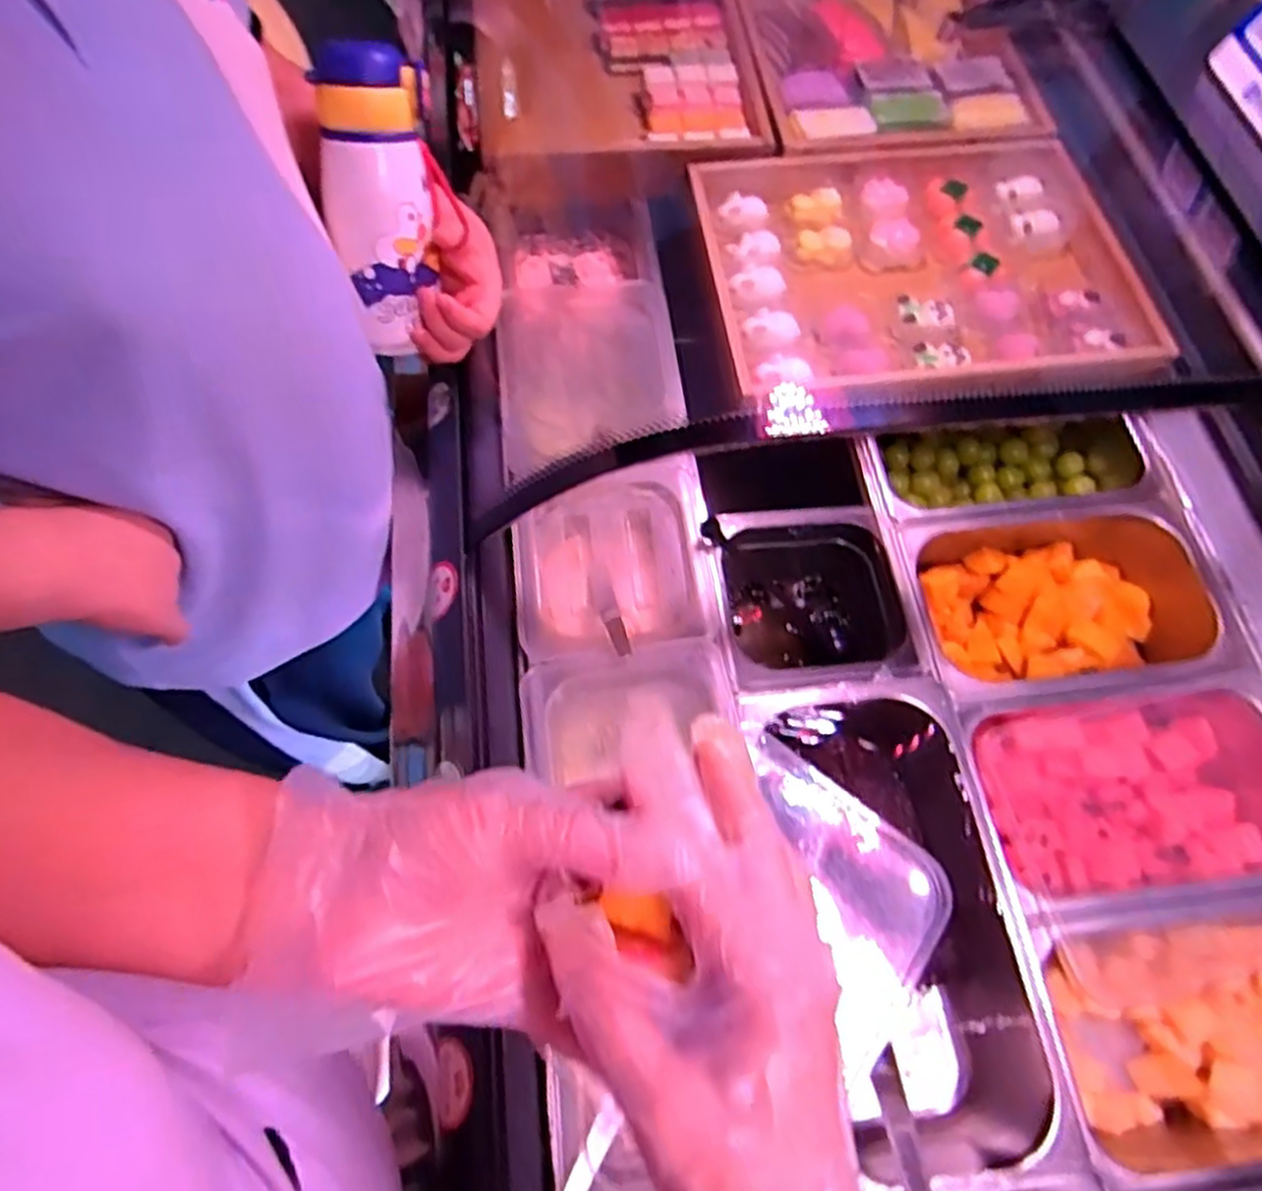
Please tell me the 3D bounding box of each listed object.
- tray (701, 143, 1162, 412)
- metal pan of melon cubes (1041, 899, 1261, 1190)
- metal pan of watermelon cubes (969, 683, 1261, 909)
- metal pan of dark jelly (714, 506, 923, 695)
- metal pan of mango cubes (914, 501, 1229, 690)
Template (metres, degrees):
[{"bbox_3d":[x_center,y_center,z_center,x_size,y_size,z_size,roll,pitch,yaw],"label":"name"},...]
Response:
[{"bbox_3d":[0.284,-0.318,0.761,0.414,0.053,0.320,-7,66,-6],"label":"tray"},{"bbox_3d":[0.409,0.299,0.542,0.241,0.096,0.148,-6,65,-6],"label":"metal pan of melon cubes"},{"bbox_3d":[0.402,0.151,0.598,0.269,0.086,0.143,-5,65,-5],"label":"metal pan of watermelon cubes"},{"bbox_3d":[0.153,0.018,0.684,0.164,0.100,0.162,-4,65,-5],"label":"metal pan of dark jelly"},{"bbox_3d":[0.374,0.008,0.677,0.262,0.088,0.165,-4,65,-5],"label":"metal pan of mango cubes"}]

